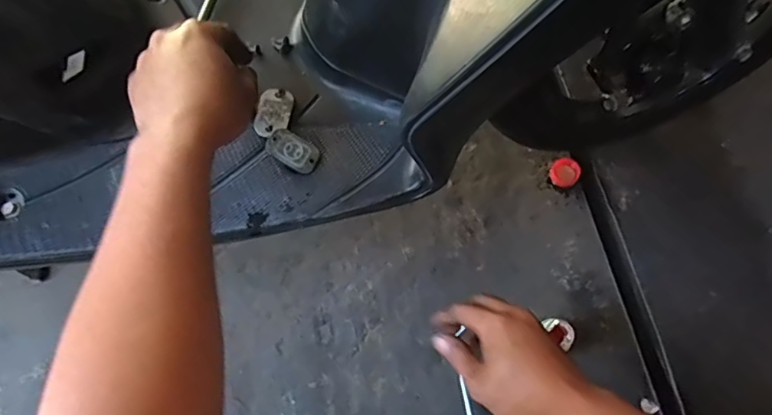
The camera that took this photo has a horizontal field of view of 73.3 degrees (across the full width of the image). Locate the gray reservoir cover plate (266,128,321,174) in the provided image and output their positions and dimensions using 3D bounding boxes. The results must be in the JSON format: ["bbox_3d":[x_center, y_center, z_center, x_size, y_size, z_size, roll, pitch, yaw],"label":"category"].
[{"bbox_3d":[-0.085,-0.052,0.475,0.048,0.006,0.030,31,70,-7],"label":"gray reservoir cover plate"}]

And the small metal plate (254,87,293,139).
[{"bbox_3d":[-0.105,-0.090,0.492,0.029,0.007,0.053,5,68,3],"label":"small metal plate"}]

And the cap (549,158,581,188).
[{"bbox_3d":[0.247,-0.048,0.715,0.038,0.011,0.043,26,71,11],"label":"cap"}]

